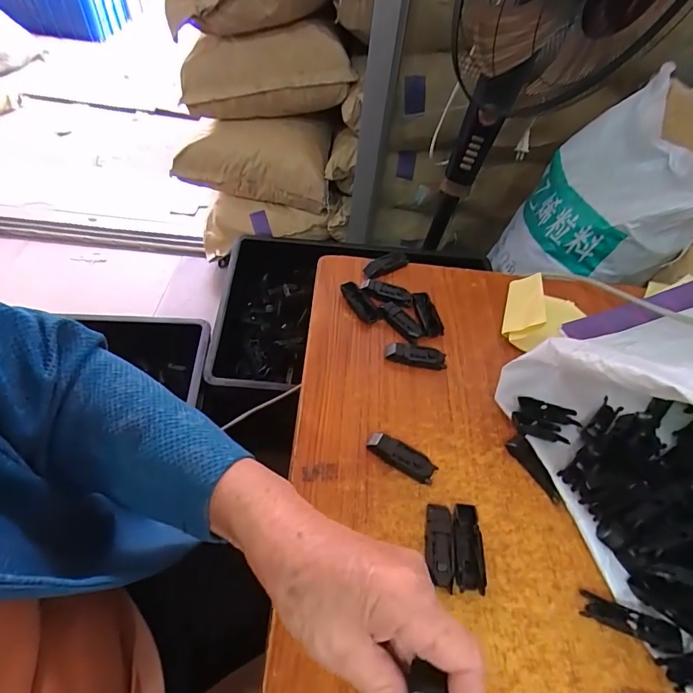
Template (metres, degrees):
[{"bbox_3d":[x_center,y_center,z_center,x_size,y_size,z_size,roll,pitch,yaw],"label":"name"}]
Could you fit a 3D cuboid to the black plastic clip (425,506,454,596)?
[{"bbox_3d":[0.077,0.165,0.355,0.022,0.014,0.064,6,52,-1],"label":"black plastic clip"}]

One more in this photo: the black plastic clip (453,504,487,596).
[{"bbox_3d":[0.101,0.168,0.358,0.024,0.015,0.066,8,52,1],"label":"black plastic clip"}]

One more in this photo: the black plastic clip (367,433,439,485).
[{"bbox_3d":[0.052,0.104,0.403,0.066,0.017,0.023,23,54,13],"label":"black plastic clip"}]

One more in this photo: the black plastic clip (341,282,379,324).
[{"bbox_3d":[0.017,-0.055,0.527,0.025,0.013,0.062,-27,59,-24],"label":"black plastic clip"}]

